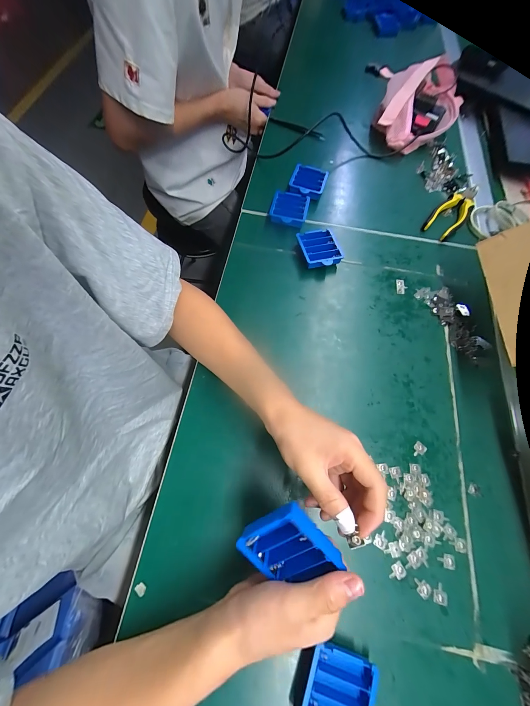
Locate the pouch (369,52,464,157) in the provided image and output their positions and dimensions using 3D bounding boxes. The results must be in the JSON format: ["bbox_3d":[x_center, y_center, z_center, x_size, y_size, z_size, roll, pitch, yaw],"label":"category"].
[{"bbox_3d":[0.345,-0.554,0.580,0.155,0.080,0.291,28,70,9],"label":"pouch"}]

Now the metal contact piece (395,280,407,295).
[{"bbox_3d":[0.230,-0.111,0.434,0.018,0.004,0.028,6,68,0],"label":"metal contact piece"}]

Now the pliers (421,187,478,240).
[{"bbox_3d":[0.360,-0.271,0.495,0.055,0.020,0.153,39,72,12],"label":"pliers"}]

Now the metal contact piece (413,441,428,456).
[{"bbox_3d":[0.203,0.128,0.340,0.015,0.004,0.020,42,72,13],"label":"metal contact piece"}]

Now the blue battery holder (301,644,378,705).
[{"bbox_3d":[0.068,0.331,0.245,0.067,0.024,0.077,21,69,6],"label":"blue battery holder"}]

